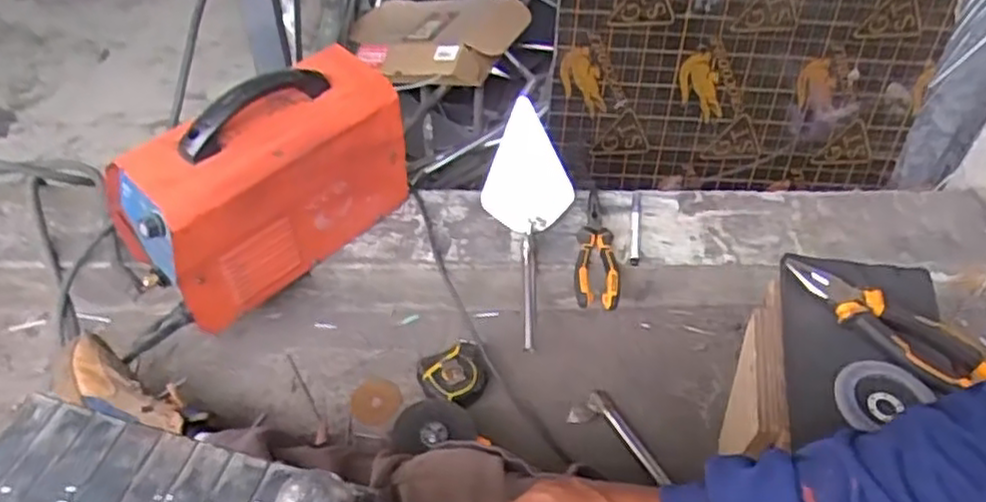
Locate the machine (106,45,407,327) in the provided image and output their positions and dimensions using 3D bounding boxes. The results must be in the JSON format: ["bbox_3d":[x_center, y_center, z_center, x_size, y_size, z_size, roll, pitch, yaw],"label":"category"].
[{"bbox_3d":[-0.271,-0.092,0.874,0.322,0.225,0.146,-35,58,-29],"label":"machine"}]

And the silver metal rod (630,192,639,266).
[{"bbox_3d":[0.198,-0.033,1.004,0.012,0.012,0.124,7,48,3],"label":"silver metal rod"}]

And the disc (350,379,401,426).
[{"bbox_3d":[-0.153,0.195,0.933,0.065,0.004,0.062,-2,50,2],"label":"disc"}]

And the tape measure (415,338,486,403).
[{"bbox_3d":[-0.048,0.163,0.929,0.083,0.044,0.082,2,48,-2],"label":"tape measure"}]

